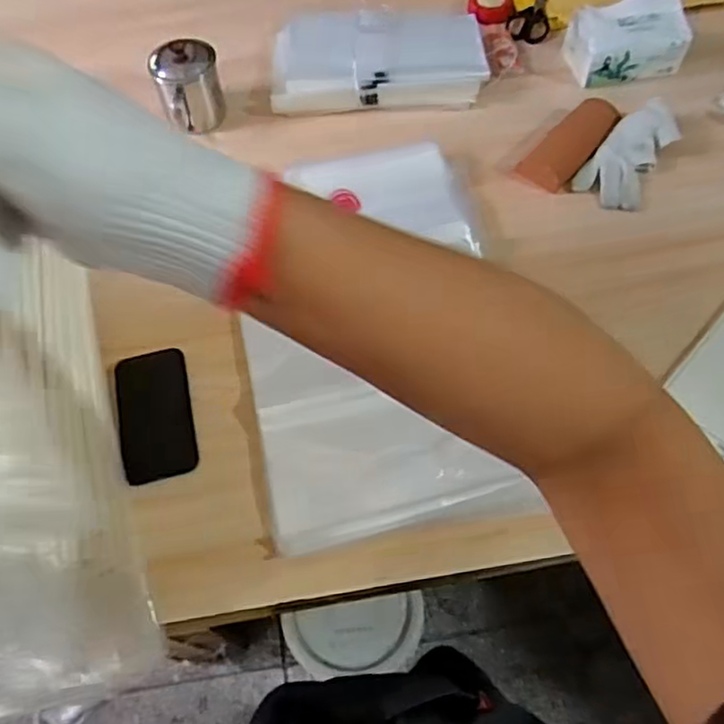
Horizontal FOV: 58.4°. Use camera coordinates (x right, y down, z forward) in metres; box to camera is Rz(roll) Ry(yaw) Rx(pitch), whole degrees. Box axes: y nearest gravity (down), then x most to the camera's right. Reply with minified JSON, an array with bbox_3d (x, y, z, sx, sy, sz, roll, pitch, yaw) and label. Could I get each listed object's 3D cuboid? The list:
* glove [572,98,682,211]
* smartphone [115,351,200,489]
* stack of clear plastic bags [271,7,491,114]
[{"bbox_3d":[0.353,-0.271,0.847,0.083,0.033,0.167,34,80,18],"label":"glove"},{"bbox_3d":[-0.225,0.057,0.706,0.077,0.016,0.148,-13,61,-6],"label":"smartphone"},{"bbox_3d":[0.023,-0.443,0.927,0.305,0.063,0.173,-4,61,-1],"label":"stack of clear plastic bags"}]

